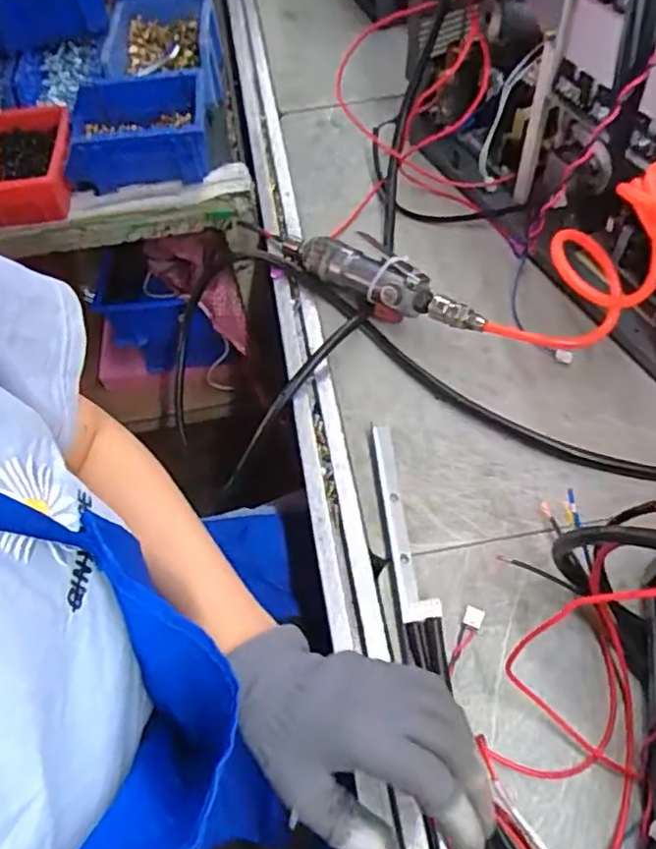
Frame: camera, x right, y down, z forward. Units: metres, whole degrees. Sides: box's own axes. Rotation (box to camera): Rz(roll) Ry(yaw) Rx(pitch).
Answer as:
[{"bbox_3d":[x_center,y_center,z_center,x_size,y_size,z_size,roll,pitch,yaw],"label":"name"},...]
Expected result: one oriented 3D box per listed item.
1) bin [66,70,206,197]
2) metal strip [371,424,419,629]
[{"bbox_3d":[-0.214,-0.324,0.723,0.159,0.067,0.108,-6,58,1],"label":"bin"},{"bbox_3d":[0.053,0.072,0.527,0.015,0.009,0.162,-7,58,0],"label":"metal strip"}]

